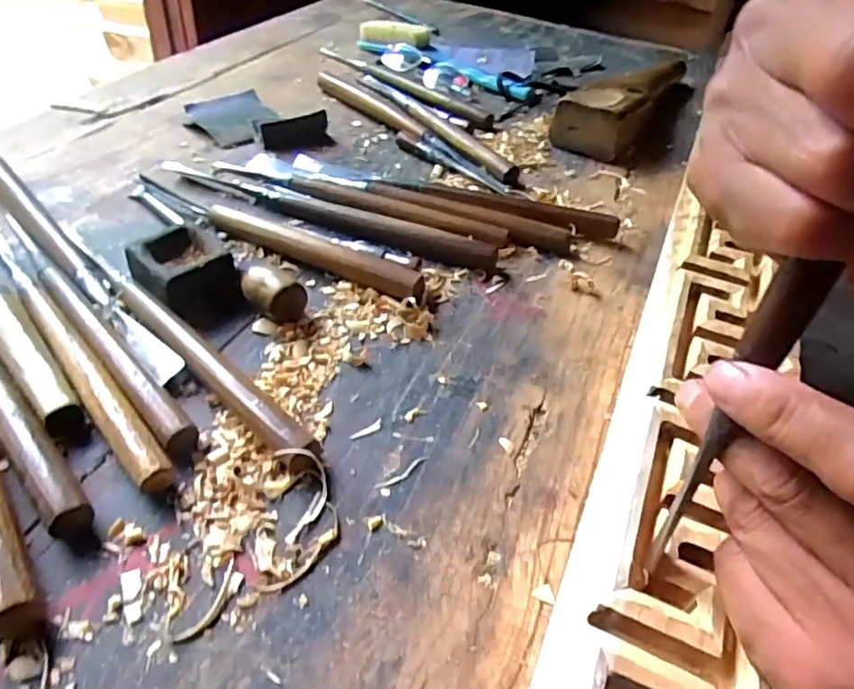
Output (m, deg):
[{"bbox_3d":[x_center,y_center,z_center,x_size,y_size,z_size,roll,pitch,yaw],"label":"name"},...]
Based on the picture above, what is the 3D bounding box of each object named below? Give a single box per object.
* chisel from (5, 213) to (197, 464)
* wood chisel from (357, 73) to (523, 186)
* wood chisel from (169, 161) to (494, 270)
[{"bbox_3d":[-0.186,-0.015,0.328,0.018,0.014,0.224,-30,54,-33],"label":"chisel"},{"bbox_3d":[0.003,-0.211,0.559,0.027,0.013,0.254,-21,50,-27],"label":"wood chisel"},{"bbox_3d":[-0.071,-0.101,0.428,0.254,0.016,0.027,20,45,13],"label":"wood chisel"}]

